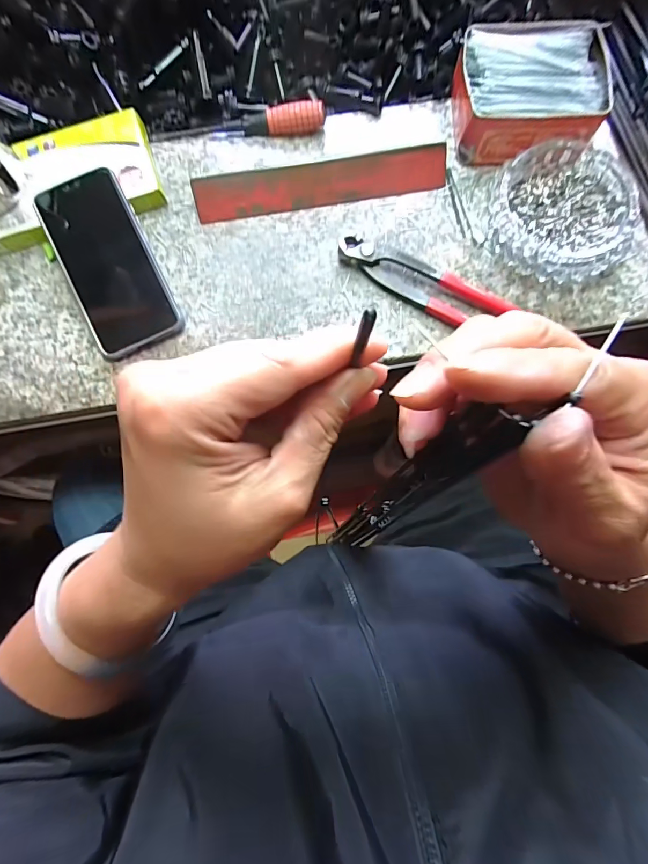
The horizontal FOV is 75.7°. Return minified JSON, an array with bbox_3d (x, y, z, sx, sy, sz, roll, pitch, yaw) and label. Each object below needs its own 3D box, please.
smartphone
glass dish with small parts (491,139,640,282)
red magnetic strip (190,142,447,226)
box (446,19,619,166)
[{"bbox_3d":[-0.185,-0.145,0.359,0.075,0.005,0.156,-25,89,0],"label":"smartphone"},{"bbox_3d":[0.209,-0.194,0.369,0.116,0.029,0.121,0,80,0],"label":"glass dish with small parts"},{"bbox_3d":[-0.003,-0.227,0.380,0.227,0.024,0.031,-10,80,-2],"label":"red magnetic strip"},{"bbox_3d":[0.182,-0.307,0.380,0.128,0.048,0.106,-2,80,0],"label":"box"}]

